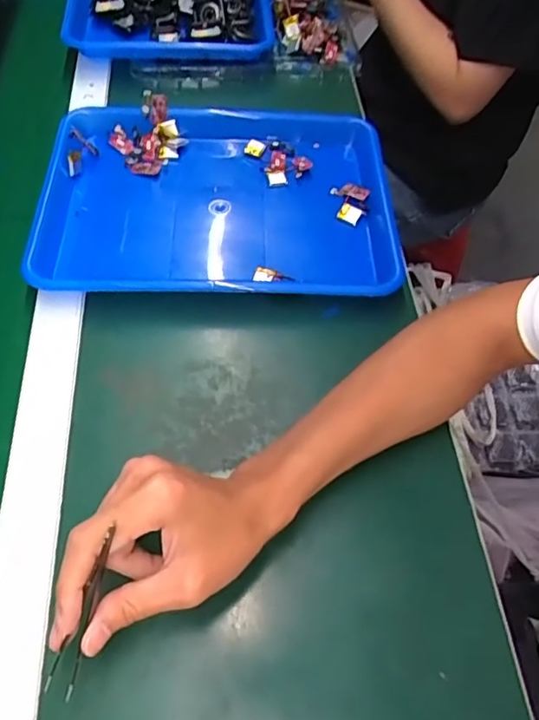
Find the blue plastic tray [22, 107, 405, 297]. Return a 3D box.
[{"bbox_3d":[-0.046,-0.159,0.555,0.329,0.034,0.241,1,58,-3],"label":"blue plastic tray"}]

